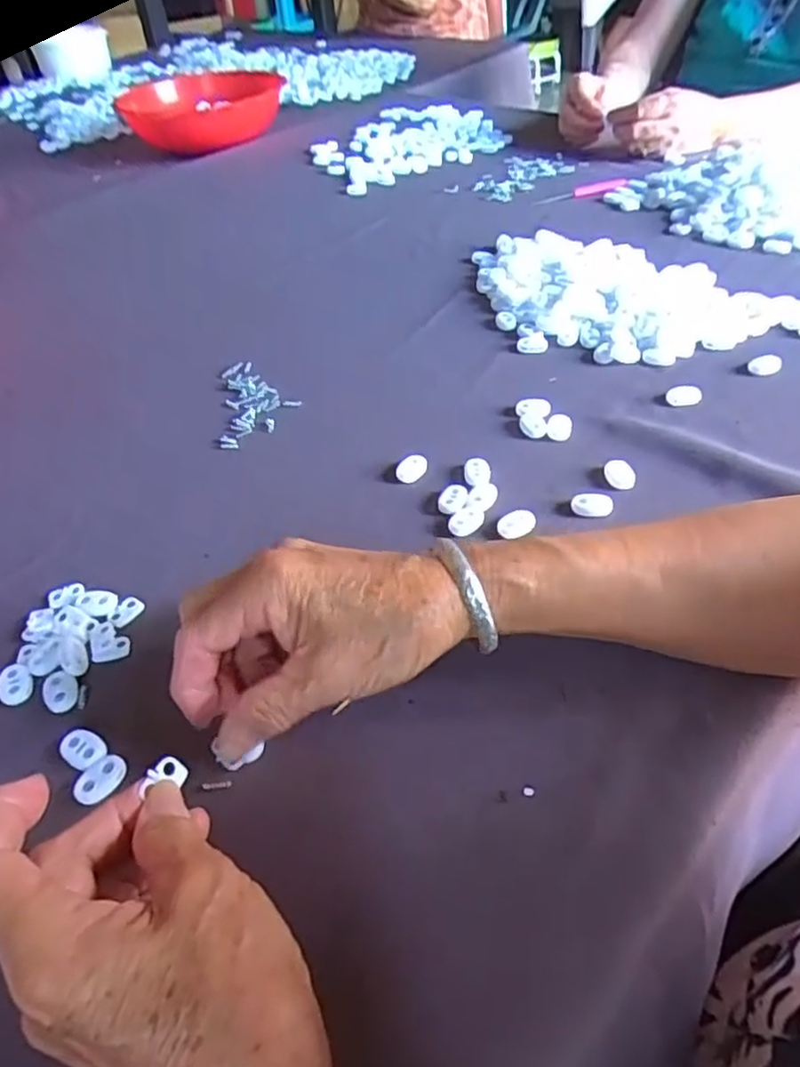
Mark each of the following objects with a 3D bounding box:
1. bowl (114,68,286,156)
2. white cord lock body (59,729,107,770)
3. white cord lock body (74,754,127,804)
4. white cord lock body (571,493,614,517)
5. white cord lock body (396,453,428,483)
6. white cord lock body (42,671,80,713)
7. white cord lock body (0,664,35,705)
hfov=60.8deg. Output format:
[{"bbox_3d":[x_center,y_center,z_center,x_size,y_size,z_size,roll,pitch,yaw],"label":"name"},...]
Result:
[{"bbox_3d":[-0.269,-0.578,0.936,0.193,0.062,0.205,-2,46,2],"label":"bowl"},{"bbox_3d":[-0.143,0.096,0.307,0.023,0.004,0.015,23,52,25],"label":"white cord lock body"},{"bbox_3d":[-0.130,0.106,0.296,0.022,0.004,0.016,-37,54,-27],"label":"white cord lock body"},{"bbox_3d":[0.112,-0.017,0.396,0.023,0.007,0.015,6,47,11],"label":"white cord lock body"},{"bbox_3d":[0.007,-0.042,0.430,0.016,0.007,0.019,15,49,18],"label":"white cord lock body"},{"bbox_3d":[-0.165,0.075,0.329,0.016,0.004,0.023,-26,49,-20],"label":"white cord lock body"},{"bbox_3d":[-0.189,0.074,0.334,0.016,0.004,0.022,-25,49,-18],"label":"white cord lock body"}]

